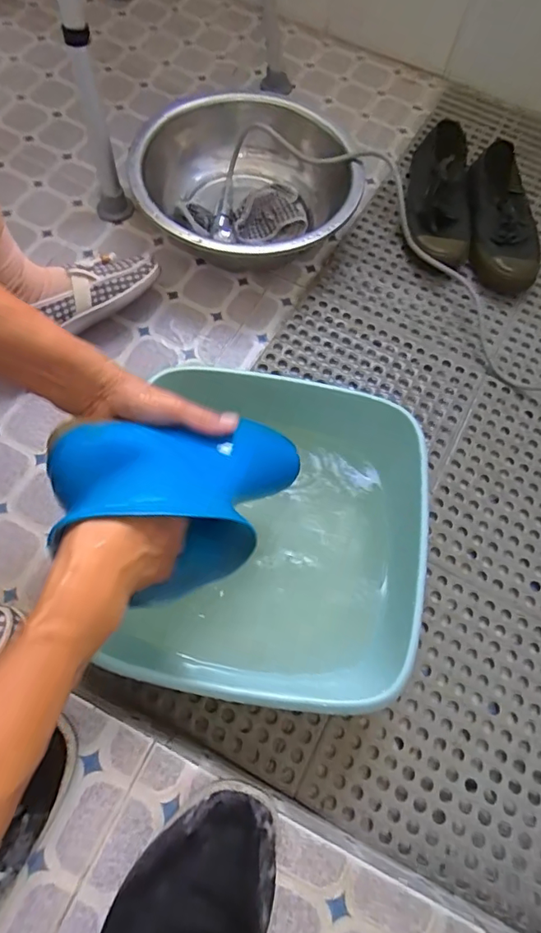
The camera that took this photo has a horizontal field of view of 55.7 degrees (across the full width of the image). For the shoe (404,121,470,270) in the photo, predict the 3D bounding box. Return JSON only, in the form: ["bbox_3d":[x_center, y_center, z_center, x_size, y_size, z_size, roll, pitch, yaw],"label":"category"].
[{"bbox_3d":[0.256,-0.419,0.784,0.088,0.086,0.250,4,66,-1],"label":"shoe"}]

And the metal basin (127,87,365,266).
[{"bbox_3d":[-0.036,-0.409,0.766,0.307,0.102,0.322,1,66,-2],"label":"metal basin"}]

